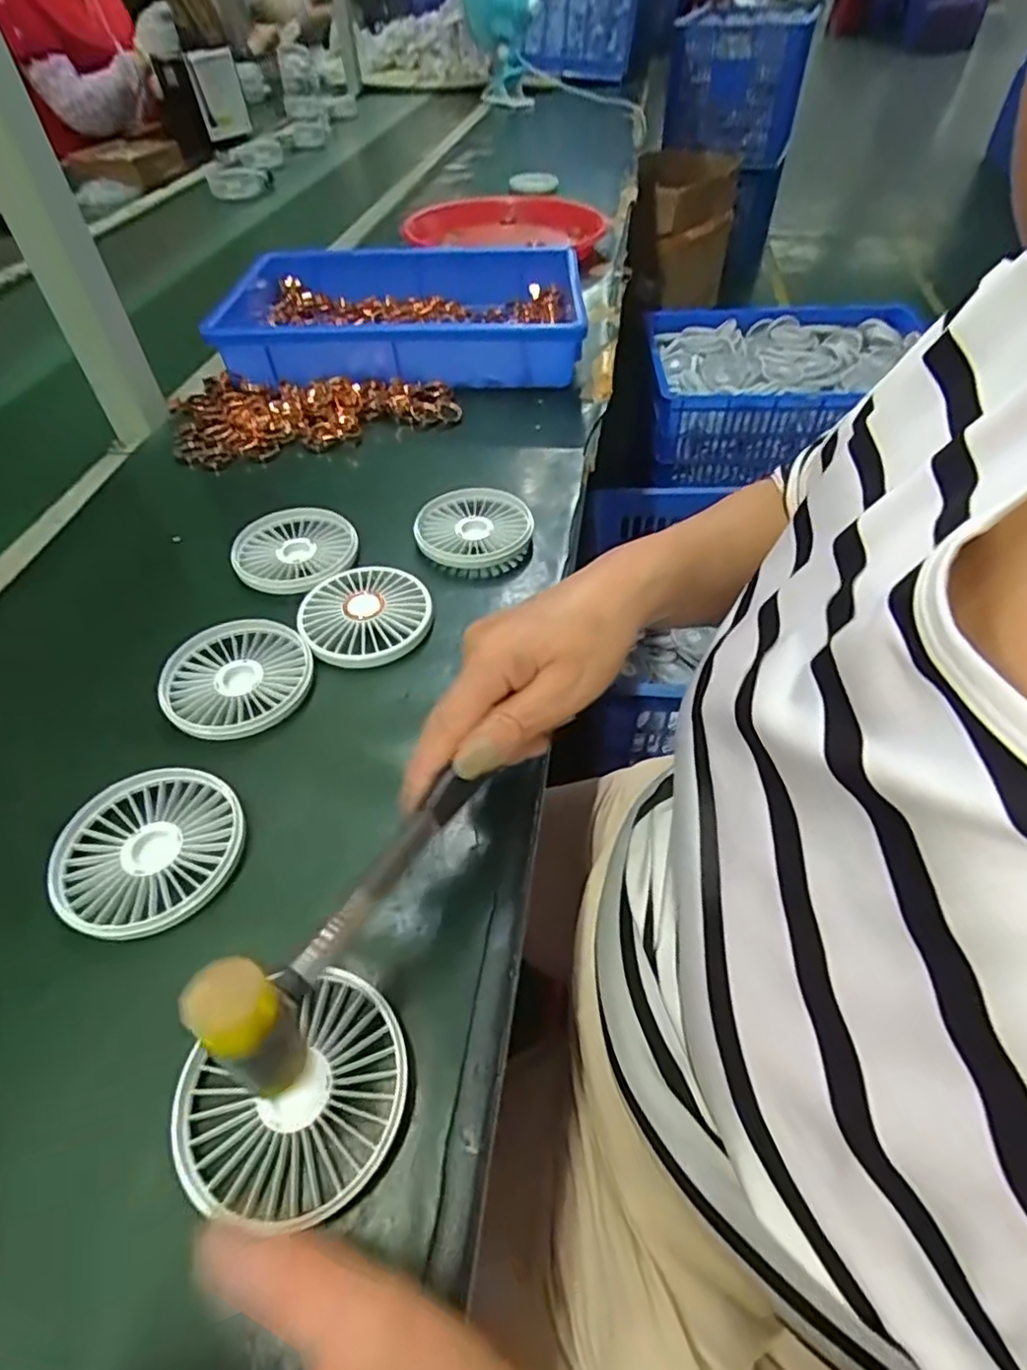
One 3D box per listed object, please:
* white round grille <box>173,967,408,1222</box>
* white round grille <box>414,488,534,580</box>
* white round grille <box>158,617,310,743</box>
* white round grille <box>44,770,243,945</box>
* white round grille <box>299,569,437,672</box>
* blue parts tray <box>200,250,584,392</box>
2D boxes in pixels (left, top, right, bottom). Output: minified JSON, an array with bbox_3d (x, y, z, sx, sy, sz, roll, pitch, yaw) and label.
[{"bbox_3d":[-0.089,0.162,0.263,0.086,0.015,0.081,2,50,3],"label":"white round grille"},{"bbox_3d":[-0.030,-0.119,0.497,0.085,0.018,0.088,-1,50,1],"label":"white round grille"},{"bbox_3d":[-0.168,-0.005,0.398,0.086,0.014,0.084,-1,50,1],"label":"white round grille"},{"bbox_3d":[-0.181,0.083,0.324,0.086,0.013,0.086,-1,50,1],"label":"white round grille"},{"bbox_3d":[-0.099,-0.049,0.435,0.083,0.017,0.085,-1,50,1],"label":"white round grille"},{"bbox_3d":[-0.116,-0.407,0.714,0.379,0.072,0.258,-4,50,-2],"label":"blue parts tray"}]

